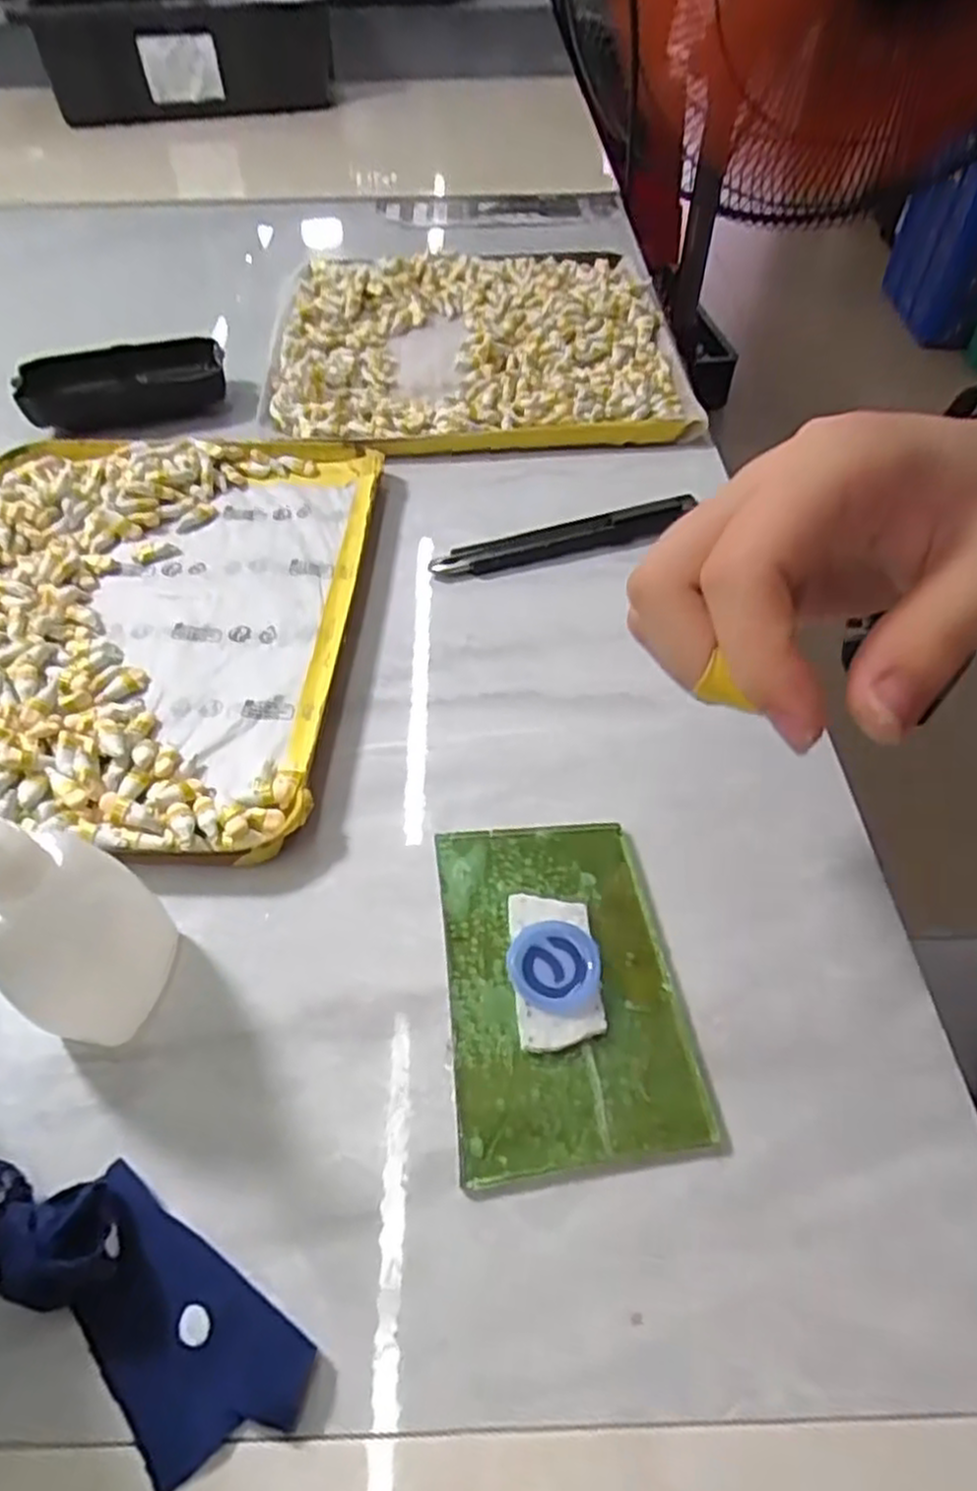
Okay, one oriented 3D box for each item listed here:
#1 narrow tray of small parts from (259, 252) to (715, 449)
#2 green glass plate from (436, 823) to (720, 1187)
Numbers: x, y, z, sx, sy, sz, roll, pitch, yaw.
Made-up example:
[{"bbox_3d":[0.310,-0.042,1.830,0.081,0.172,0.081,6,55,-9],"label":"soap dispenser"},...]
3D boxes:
[{"bbox_3d":[-0.011,-0.253,0.479,0.235,0.025,0.231,-7,53,-1],"label":"narrow tray of small parts"},{"bbox_3d":[0.021,0.069,0.233,0.066,0.004,0.102,-7,53,-1],"label":"green glass plate"}]

